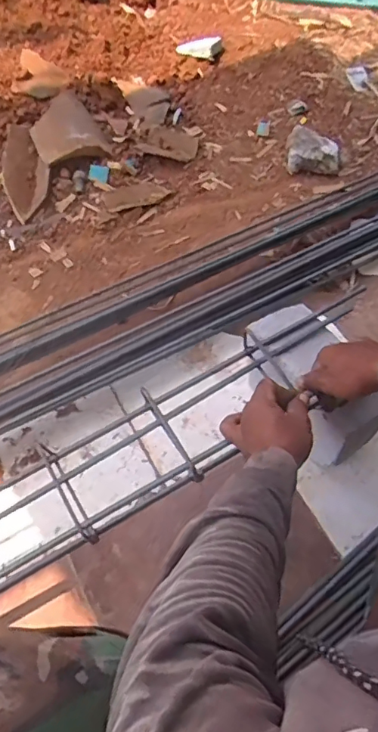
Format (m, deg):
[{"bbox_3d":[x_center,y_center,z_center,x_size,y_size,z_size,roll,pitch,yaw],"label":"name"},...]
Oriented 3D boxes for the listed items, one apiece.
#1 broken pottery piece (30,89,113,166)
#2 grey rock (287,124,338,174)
[{"bbox_3d":[-0.318,-0.609,1.282,0.173,0.039,0.212,-24,65,-9],"label":"broken pottery piece"},{"bbox_3d":[0.316,-0.548,1.273,0.132,0.071,0.123,2,62,3],"label":"grey rock"}]

